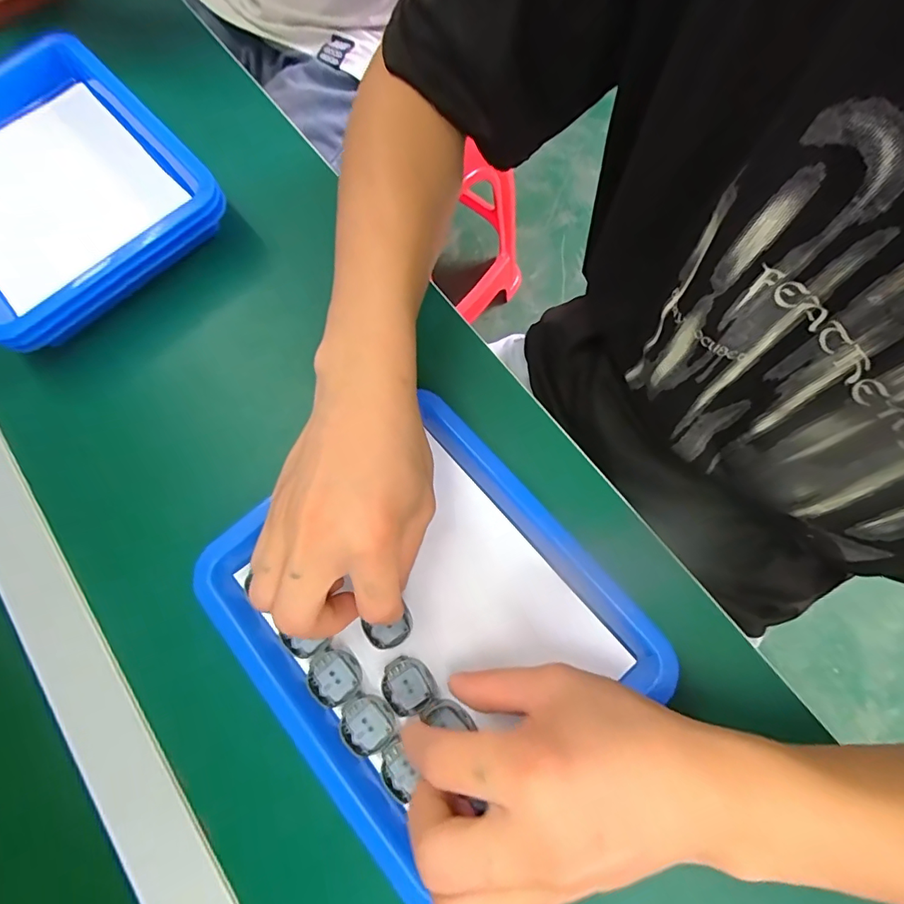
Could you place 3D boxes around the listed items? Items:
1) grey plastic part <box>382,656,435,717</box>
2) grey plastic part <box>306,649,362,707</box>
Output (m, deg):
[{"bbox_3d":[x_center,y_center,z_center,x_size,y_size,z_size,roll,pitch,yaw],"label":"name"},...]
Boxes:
[{"bbox_3d":[-0.024,0.126,0.259,0.027,0.006,0.028,-35,75,-7],"label":"grey plastic part"},{"bbox_3d":[-0.064,0.122,0.261,0.026,0.008,0.027,-1,74,3],"label":"grey plastic part"}]

